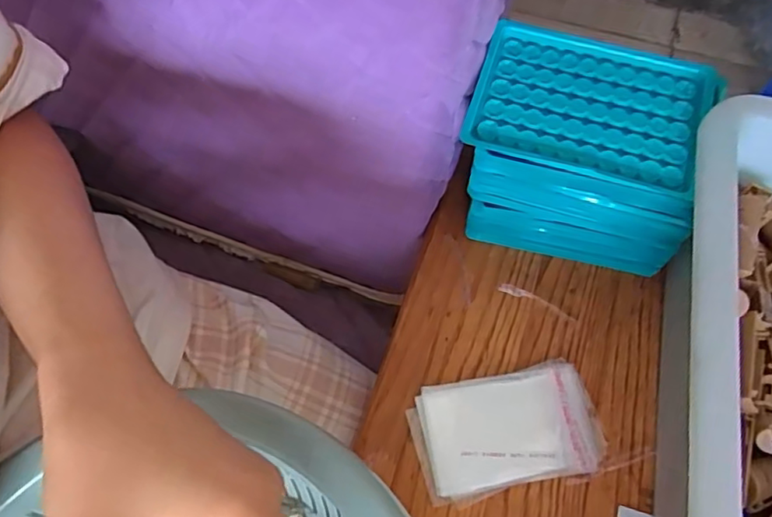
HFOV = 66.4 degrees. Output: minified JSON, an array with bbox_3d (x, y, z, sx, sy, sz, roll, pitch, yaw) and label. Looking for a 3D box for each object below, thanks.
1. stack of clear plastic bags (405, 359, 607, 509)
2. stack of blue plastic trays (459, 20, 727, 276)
[{"bbox_3d":[0.074,0.105,0.361,0.111,0.005,0.068,-12,66,-5],"label":"stack of clear plastic bags"},{"bbox_3d":[0.120,-0.063,0.384,0.136,0.111,0.095,15,66,7],"label":"stack of blue plastic trays"}]

